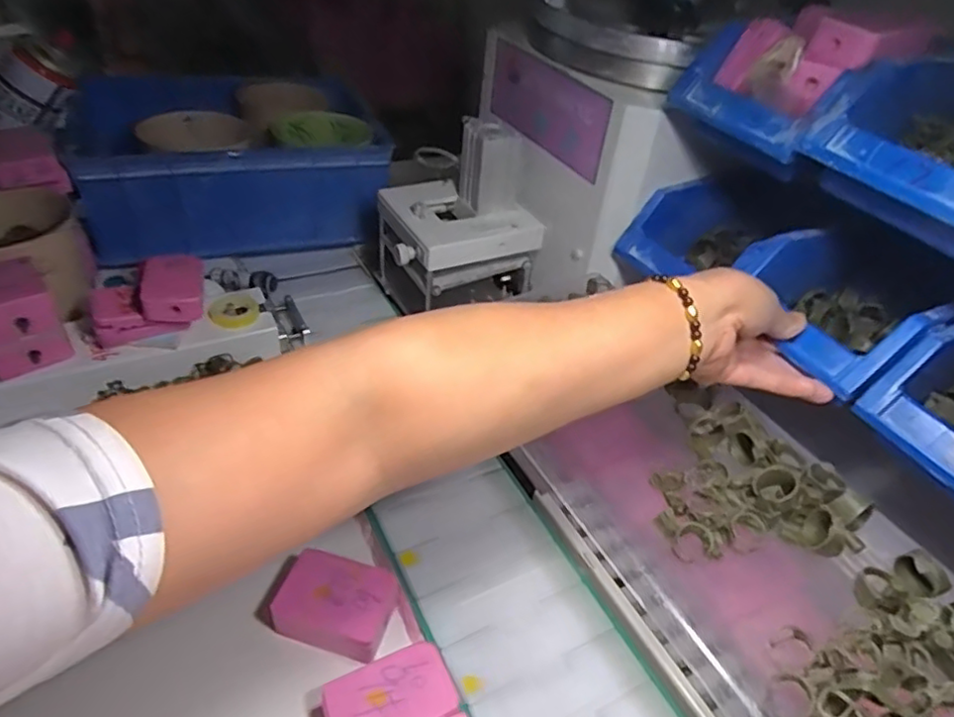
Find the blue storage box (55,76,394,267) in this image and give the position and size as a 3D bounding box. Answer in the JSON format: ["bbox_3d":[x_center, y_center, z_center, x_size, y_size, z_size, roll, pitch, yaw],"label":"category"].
[{"bbox_3d":[-0.294,-0.244,0.796,0.328,0.136,0.253,-9,43,-18],"label":"blue storage box"}]

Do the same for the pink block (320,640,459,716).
[{"bbox_3d":[-0.051,0.203,0.373,0.071,0.025,0.047,-16,45,-22],"label":"pink block"}]

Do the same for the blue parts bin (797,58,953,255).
[{"bbox_3d":[0.313,-0.135,0.399,0.186,0.069,0.132,-16,45,-25],"label":"blue parts bin"}]

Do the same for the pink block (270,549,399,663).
[{"bbox_3d":[-0.092,0.160,0.415,0.072,0.028,0.054,11,41,8],"label":"pink block"}]

